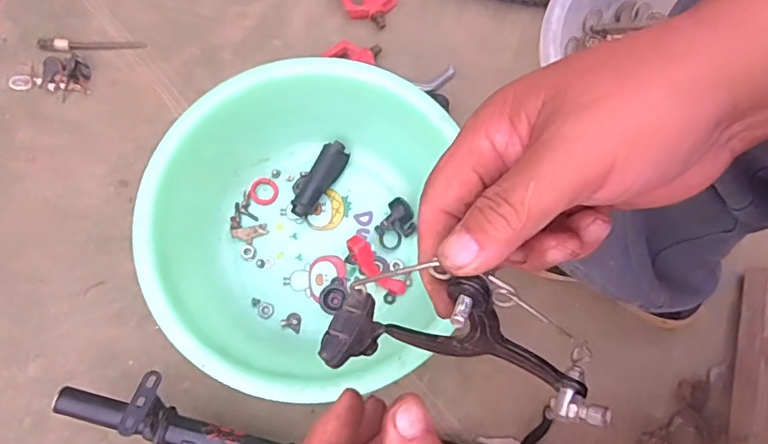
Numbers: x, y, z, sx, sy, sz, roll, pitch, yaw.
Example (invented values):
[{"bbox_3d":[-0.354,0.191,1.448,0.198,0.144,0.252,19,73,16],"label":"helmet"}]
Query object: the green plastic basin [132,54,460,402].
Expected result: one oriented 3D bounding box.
[{"bbox_3d":[-0.095,0.006,0.632,0.310,0.118,0.335,0,74,0],"label":"green plastic basin"}]

